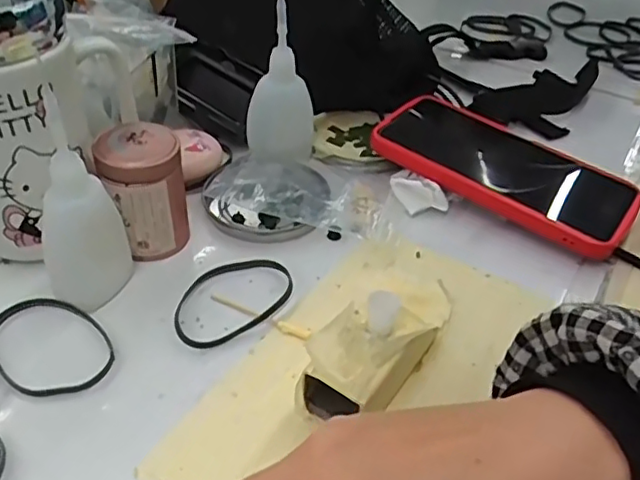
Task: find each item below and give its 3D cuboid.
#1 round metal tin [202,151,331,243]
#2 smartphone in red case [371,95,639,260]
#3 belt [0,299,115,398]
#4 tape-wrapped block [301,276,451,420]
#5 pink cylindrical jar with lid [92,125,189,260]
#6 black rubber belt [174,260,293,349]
[{"bbox_3d":[-0.032,-0.032,0.395,0.075,0.016,0.077,3,40,-2],"label":"round metal tin"},{"bbox_3d":[0.123,-0.049,0.413,0.167,0.017,0.089,30,44,23],"label":"smartphone in red case"},{"bbox_3d":[-0.131,0.050,0.299,0.067,0.004,0.048,31,47,27],"label":"belt"},{"bbox_3d":[0.026,0.051,0.284,0.043,0.040,0.084,27,45,24],"label":"tape-wrapped block"},{"bbox_3d":[-0.098,-0.026,0.345,0.044,0.065,0.038,-14,44,-21],"label":"pink cylindrical jar with lid"},{"bbox_3d":[-0.047,0.030,0.331,0.072,0.006,0.047,-25,49,-30],"label":"black rubber belt"}]

